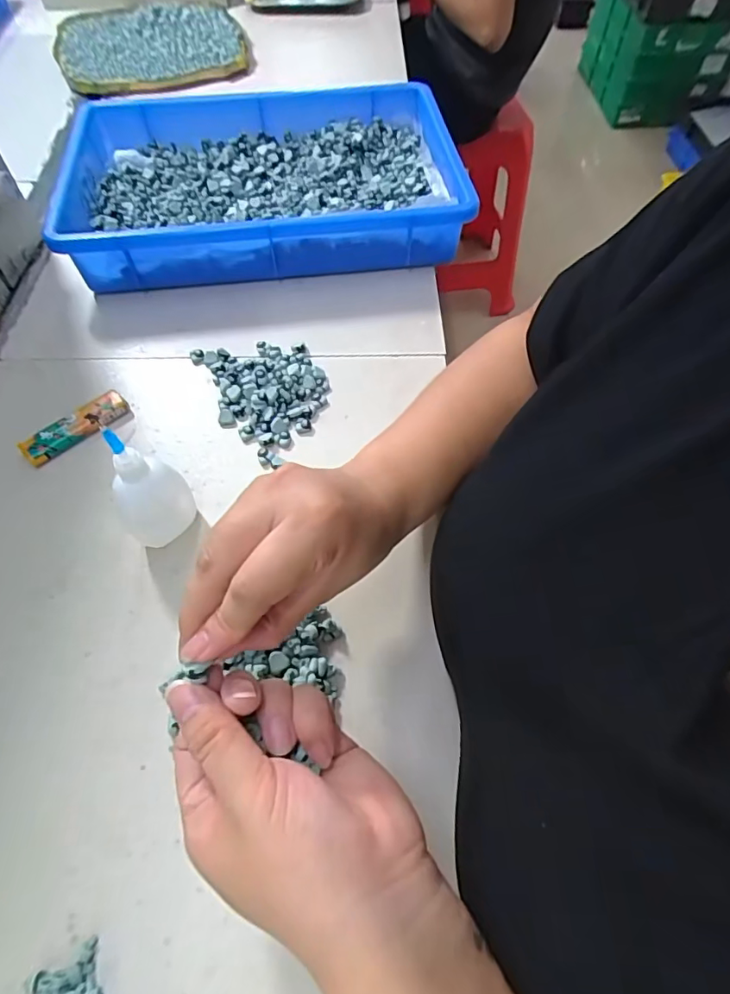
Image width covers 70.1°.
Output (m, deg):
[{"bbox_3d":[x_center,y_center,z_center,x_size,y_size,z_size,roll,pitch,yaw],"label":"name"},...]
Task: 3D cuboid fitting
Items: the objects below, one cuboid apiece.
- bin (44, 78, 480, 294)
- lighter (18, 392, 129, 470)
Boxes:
[{"bbox_3d":[-0.102,-0.305,0.510,0.350,0.062,0.237,-5,59,-3],"label":"bin"},{"bbox_3d":[-0.215,-0.051,0.388,0.078,0.013,0.022,-38,65,-20],"label":"lighter"}]

